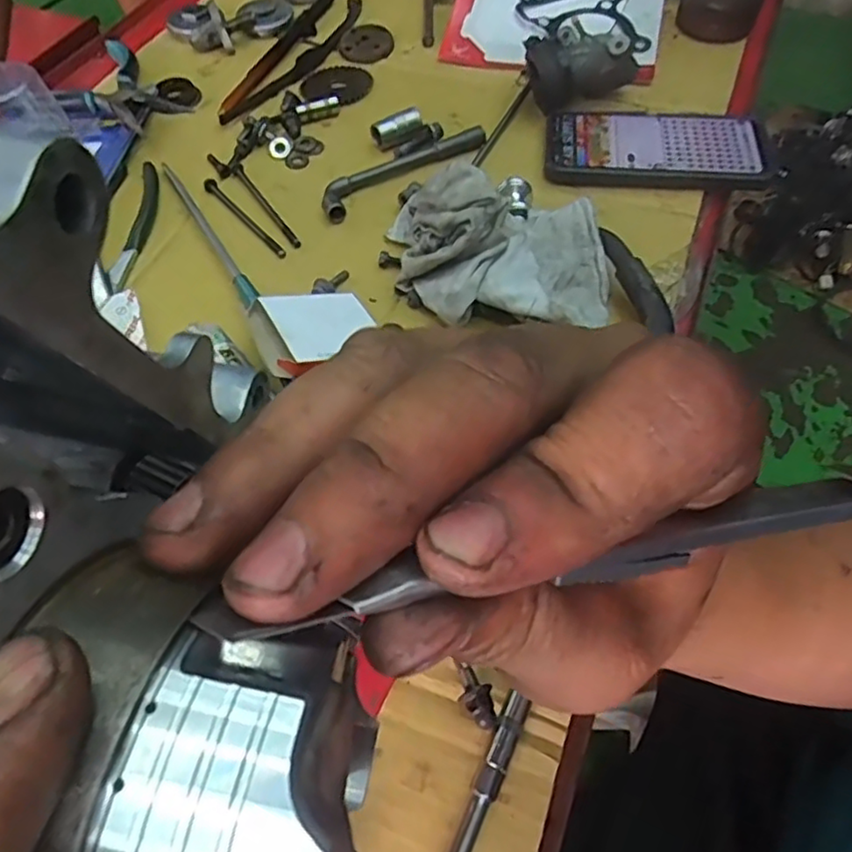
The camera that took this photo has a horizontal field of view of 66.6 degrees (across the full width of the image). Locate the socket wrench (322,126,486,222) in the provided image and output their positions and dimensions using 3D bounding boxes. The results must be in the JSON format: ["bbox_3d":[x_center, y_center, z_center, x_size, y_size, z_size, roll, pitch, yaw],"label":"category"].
[{"bbox_3d":[-0.019,-0.196,0.494,0.142,0.020,0.028,-33,63,-18],"label":"socket wrench"}]

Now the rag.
[{"bbox_3d":[0.045,-0.111,0.406,0.144,0.071,0.101,5,58,4],"label":"rag"}]

